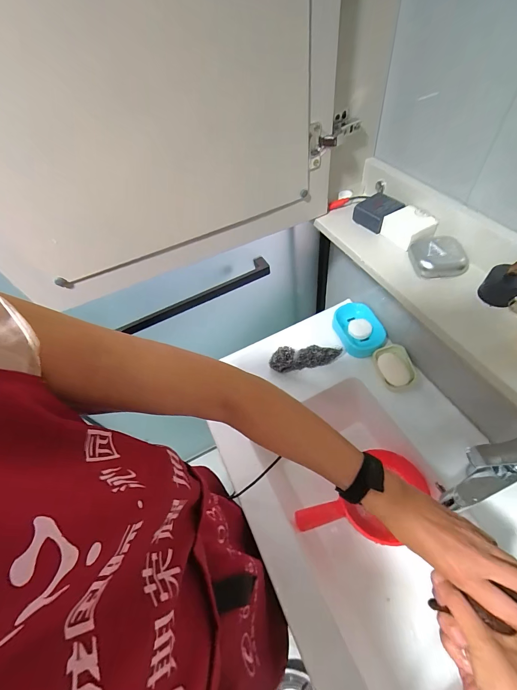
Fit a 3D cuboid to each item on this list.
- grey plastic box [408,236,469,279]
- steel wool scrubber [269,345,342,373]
[{"bbox_3d":[0.266,-0.129,0.450,0.069,0.042,0.059,-2,57,3],"label":"grey plastic box"},{"bbox_3d":[0.113,0.029,0.741,0.169,0.046,0.048,-10,57,-2],"label":"steel wool scrubber"}]

